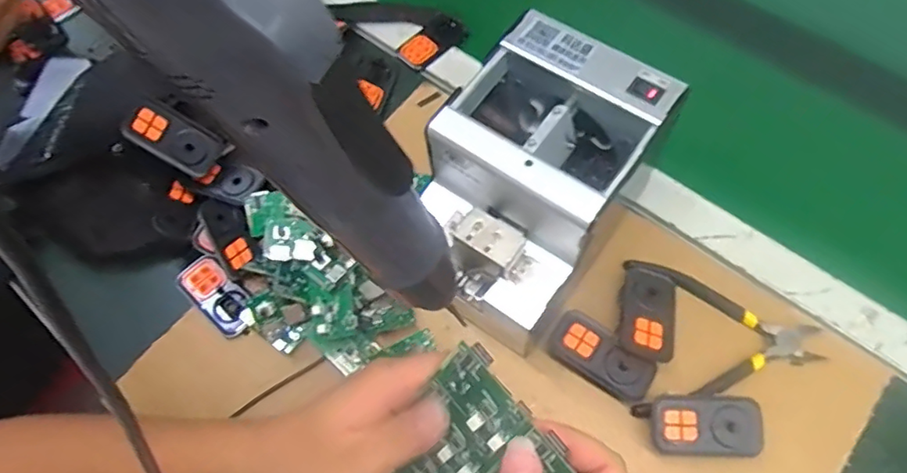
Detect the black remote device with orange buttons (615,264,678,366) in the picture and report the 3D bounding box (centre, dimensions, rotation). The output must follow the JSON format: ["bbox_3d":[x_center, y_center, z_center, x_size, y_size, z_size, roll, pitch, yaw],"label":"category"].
[{"bbox_3d":[0.147,0.057,0.443,0.038,0.023,0.073,13,66,10],"label":"black remote device with orange buttons"}]

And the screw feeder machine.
[{"bbox_3d":[0.055,-0.032,0.427,0.122,0.142,0.171,34,71,18],"label":"screw feeder machine"}]

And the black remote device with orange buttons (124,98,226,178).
[{"bbox_3d":[-0.230,-0.080,0.480,0.074,0.011,0.043,32,106,-12],"label":"black remote device with orange buttons"}]

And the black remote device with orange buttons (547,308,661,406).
[{"bbox_3d":[0.110,0.090,0.436,0.075,0.025,0.037,32,70,17],"label":"black remote device with orange buttons"}]

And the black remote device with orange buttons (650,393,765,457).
[{"bbox_3d":[0.174,0.130,0.405,0.075,0.014,0.039,2,83,-2],"label":"black remote device with orange buttons"}]

